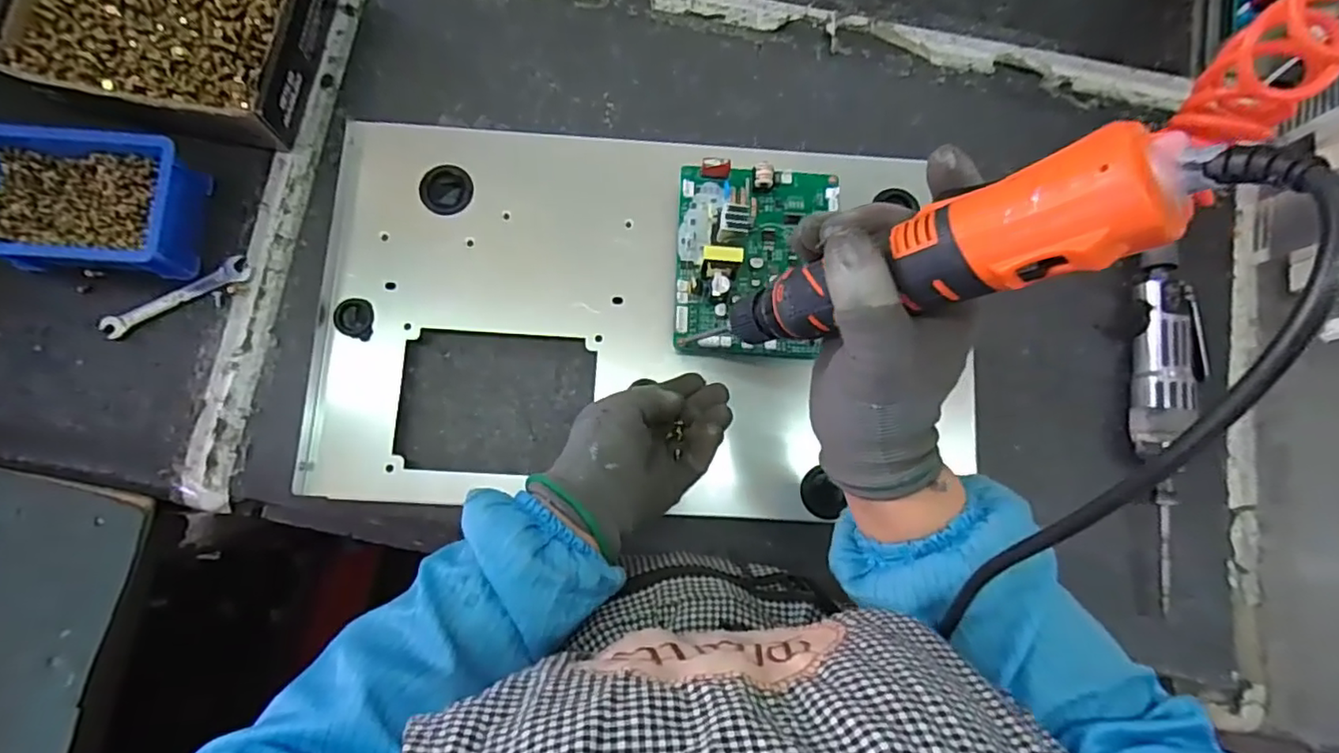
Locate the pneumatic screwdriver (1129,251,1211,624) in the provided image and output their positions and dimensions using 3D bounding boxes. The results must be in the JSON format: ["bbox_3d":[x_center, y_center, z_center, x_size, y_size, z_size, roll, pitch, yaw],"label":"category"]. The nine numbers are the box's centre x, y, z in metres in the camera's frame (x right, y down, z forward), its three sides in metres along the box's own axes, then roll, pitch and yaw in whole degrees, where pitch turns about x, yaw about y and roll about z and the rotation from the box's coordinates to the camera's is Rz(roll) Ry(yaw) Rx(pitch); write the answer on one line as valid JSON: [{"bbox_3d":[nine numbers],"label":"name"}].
[{"bbox_3d":[0.410,0.030,0.506,0.060,0.045,0.301,4,83,-2],"label":"pneumatic screwdriver"}]

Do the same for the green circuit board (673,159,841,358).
[{"bbox_3d":[0.069,-0.094,0.471,0.129,0.034,0.153,3,83,-2],"label":"green circuit board"}]

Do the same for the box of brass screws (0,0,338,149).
[{"bbox_3d":[-0.407,-0.299,0.505,0.218,0.055,0.187,15,83,-1],"label":"box of brass screws"}]

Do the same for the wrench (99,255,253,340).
[{"bbox_3d":[-0.399,-0.064,0.495,0.114,0.005,0.023,-29,85,-6],"label":"wrench"}]

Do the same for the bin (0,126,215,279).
[{"bbox_3d":[-0.454,-0.135,0.473,0.156,0.047,0.108,5,83,-2],"label":"bin"}]

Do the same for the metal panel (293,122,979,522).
[{"bbox_3d":[-0.014,-0.049,0.495,0.516,0.032,0.306,3,82,-2],"label":"metal panel"}]

